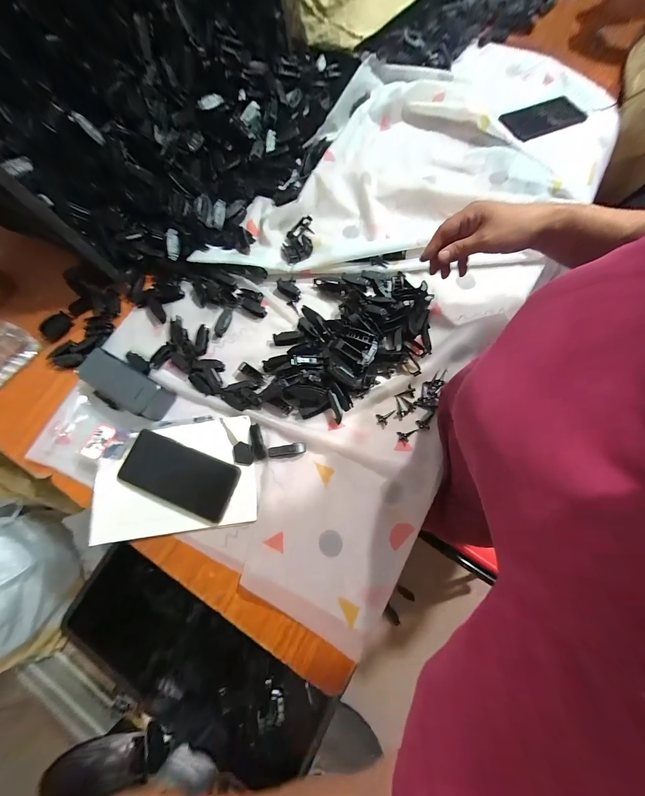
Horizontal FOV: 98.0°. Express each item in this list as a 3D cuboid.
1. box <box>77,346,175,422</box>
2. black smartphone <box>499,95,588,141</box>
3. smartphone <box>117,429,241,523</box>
[{"bbox_3d":[-0.297,-0.020,0.427,0.126,0.044,0.060,28,76,9],"label":"box"},{"bbox_3d":[0.413,-0.529,0.531,0.151,0.013,0.079,-19,74,-4],"label":"black smartphone"},{"bbox_3d":[-0.204,0.110,0.401,0.160,0.015,0.080,20,75,7],"label":"smartphone"}]

